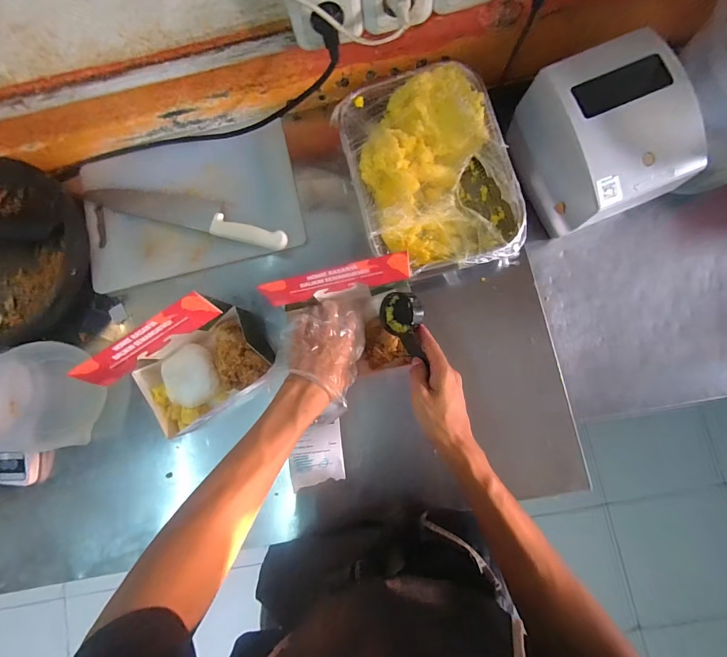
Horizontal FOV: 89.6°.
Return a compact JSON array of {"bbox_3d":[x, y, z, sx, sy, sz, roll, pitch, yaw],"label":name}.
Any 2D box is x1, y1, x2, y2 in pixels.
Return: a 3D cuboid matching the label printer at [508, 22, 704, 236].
[{"bbox_3d":[0.359,-0.278,0.551,0.180,0.151,0.207,-22,82,1],"label":"label printer"}]

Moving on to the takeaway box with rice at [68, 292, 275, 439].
[{"bbox_3d":[-0.237,0.054,0.498,0.177,0.152,0.116,-35,82,0],"label":"takeaway box with rice"}]

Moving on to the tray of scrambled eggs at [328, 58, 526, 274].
[{"bbox_3d":[0.095,-0.225,0.542,0.212,0.062,0.290,-15,82,2],"label":"tray of scrambled eggs"}]

